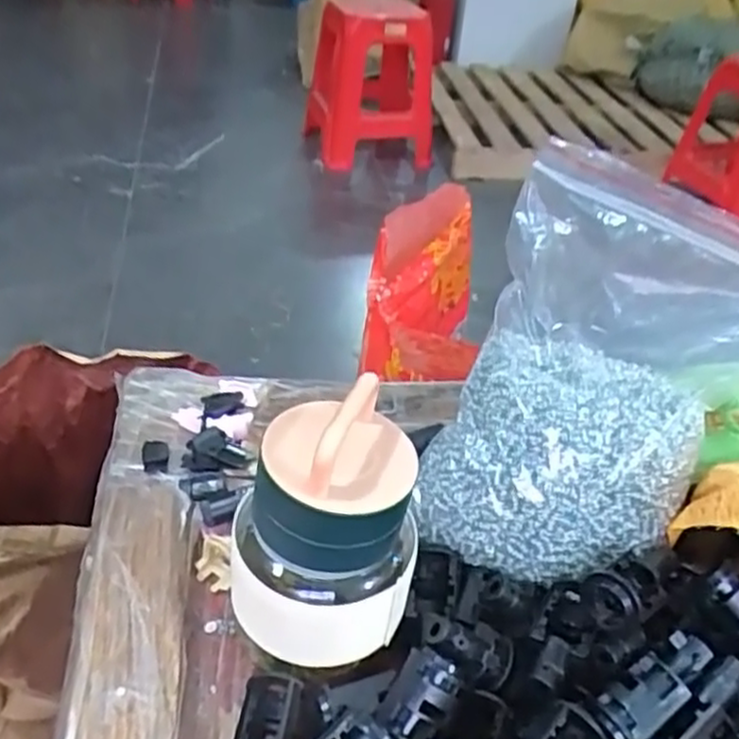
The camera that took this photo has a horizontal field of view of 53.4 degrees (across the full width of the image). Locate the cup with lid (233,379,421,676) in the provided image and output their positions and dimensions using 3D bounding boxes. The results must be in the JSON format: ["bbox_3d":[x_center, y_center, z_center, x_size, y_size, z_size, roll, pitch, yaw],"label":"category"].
[{"bbox_3d":[-0.018,0.062,0.295,0.075,0.112,0.062,-6,39,-14],"label":"cup with lid"}]

